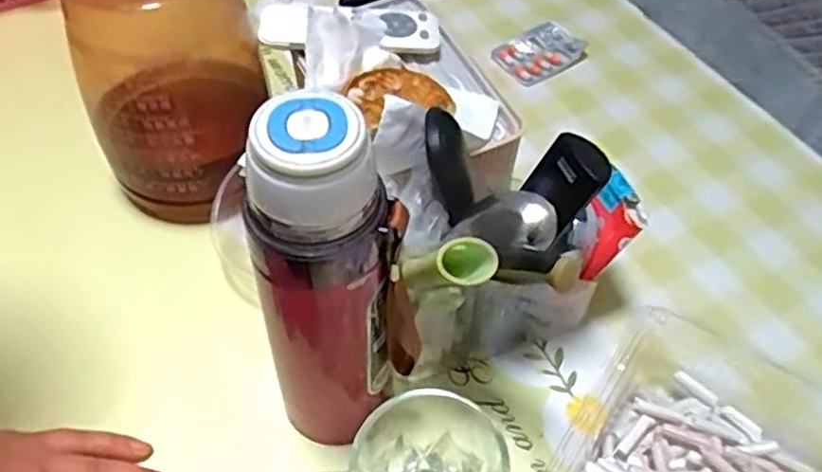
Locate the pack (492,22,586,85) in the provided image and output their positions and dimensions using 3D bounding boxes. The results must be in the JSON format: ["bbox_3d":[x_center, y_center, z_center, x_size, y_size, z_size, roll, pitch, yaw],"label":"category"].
[{"bbox_3d":[0.119,-0.174,0.673,0.080,0.013,0.056,-34,66,-19],"label":"pack"}]

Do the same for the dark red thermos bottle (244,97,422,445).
[{"bbox_3d":[-0.044,0.031,0.356,0.064,0.221,0.060,-27,56,-21],"label":"dark red thermos bottle"}]

